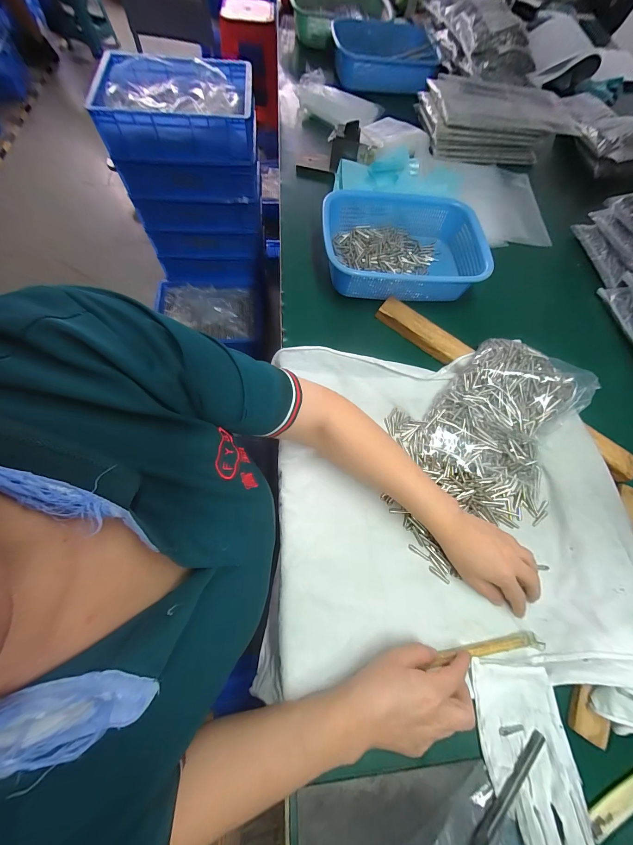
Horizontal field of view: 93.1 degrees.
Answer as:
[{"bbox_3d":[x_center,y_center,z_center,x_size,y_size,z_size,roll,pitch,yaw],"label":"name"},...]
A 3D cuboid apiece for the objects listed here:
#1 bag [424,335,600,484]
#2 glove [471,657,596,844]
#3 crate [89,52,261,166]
[{"bbox_3d":[0.279,-0.019,0.446,0.171,0.047,0.238,36,71,10],"label":"bag"},{"bbox_3d":[0.224,0.349,0.308,0.091,0.019,0.173,-8,69,-7],"label":"glove"},{"bbox_3d":[-0.386,-0.891,0.857,0.404,0.117,0.281,-3,69,-5],"label":"crate"}]

